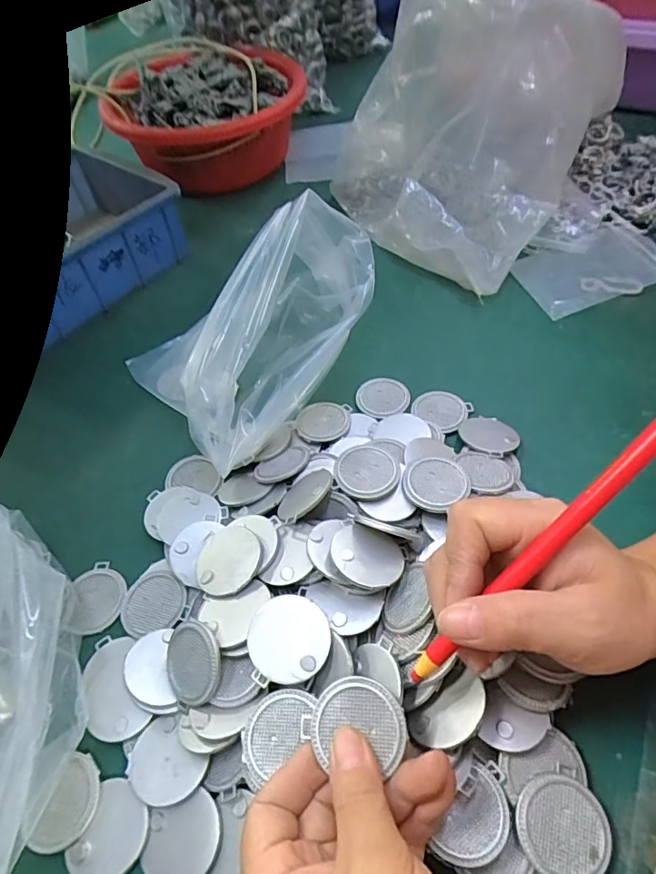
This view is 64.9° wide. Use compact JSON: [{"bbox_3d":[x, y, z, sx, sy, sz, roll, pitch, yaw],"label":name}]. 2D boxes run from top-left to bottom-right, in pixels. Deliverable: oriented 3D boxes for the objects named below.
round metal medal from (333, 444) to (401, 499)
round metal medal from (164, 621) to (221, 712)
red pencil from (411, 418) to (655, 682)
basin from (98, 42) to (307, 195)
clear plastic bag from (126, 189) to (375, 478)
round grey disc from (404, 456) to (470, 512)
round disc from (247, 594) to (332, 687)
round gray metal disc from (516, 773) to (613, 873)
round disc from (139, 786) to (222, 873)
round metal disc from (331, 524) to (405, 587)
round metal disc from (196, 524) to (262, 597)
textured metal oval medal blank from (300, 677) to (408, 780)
[{"bbox_3d":[0.024,0.022,0.323,0.039,0.007,0.037,-2,53,3],"label":"round metal medal"},{"bbox_3d":[-0.071,0.117,0.267,0.039,0.004,0.040,-7,78,34],"label":"round metal medal"},{"bbox_3d":[0.087,0.041,0.202,0.159,0.006,0.011,-49,58,11],"label":"red pencil"},{"bbox_3d":[-0.135,-0.372,0.602,0.206,0.107,0.206,-2,53,3],"label":"basin"},{"bbox_3d":[-0.027,-0.075,0.367,0.106,0.119,0.194,10,55,12],"label":"clear plastic bag"},{"bbox_3d":[0.066,0.027,0.318,0.040,0.006,0.037,-2,53,3],"label":"round grey disc"},{"bbox_3d":[-0.019,0.100,0.257,0.039,0.004,0.040,-2,63,4],"label":"round disc"},{"bbox_3d":[0.104,0.173,0.228,0.040,0.004,0.039,1,58,-1],"label":"round gray metal disc"},{"bbox_3d":[-0.068,0.188,0.240,0.038,0.006,0.033,-18,54,-8],"label":"round disc"},{"bbox_3d":[0.022,0.065,0.284,0.038,0.004,0.041,14,38,-11],"label":"round metal disc"},{"bbox_3d":[-0.057,0.070,0.297,0.038,0.004,0.040,-9,51,11],"label":"round metal disc"},{"bbox_3d":[0.013,0.124,0.222,0.038,0.004,0.039,-44,66,-10],"label":"textured metal oval medal blank"}]

